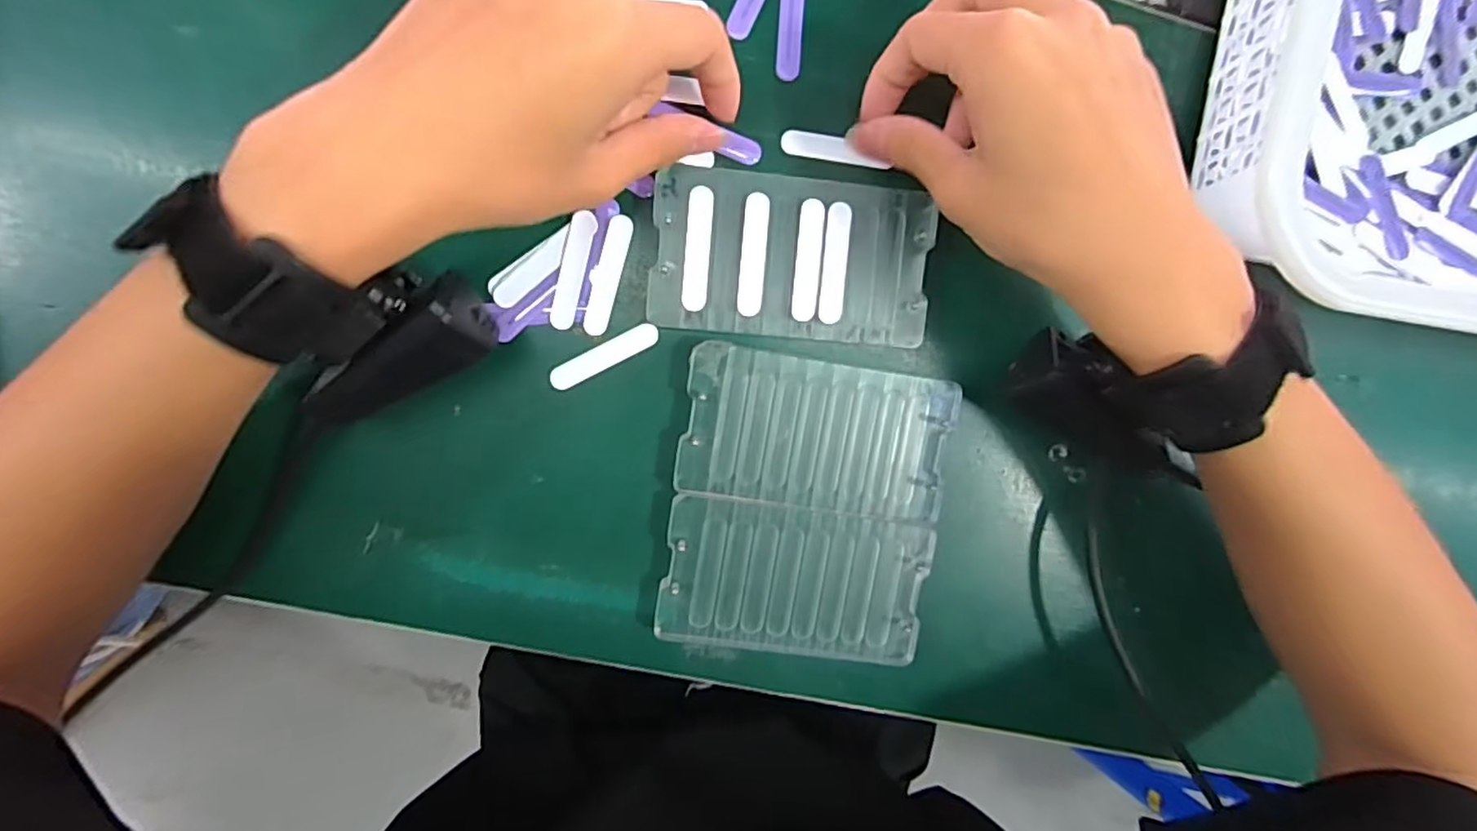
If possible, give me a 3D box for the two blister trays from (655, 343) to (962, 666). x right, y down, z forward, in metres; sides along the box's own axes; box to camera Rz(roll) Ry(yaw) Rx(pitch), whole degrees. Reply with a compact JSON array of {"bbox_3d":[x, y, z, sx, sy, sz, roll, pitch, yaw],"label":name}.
[{"bbox_3d":[0.032,0.043,0.301,0.122,0.012,0.134,9,95,-6],"label":"two blister trays"}]

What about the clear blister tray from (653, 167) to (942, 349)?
[{"bbox_3d":[0.024,-0.068,0.285,0.119,0.009,0.066,4,96,-6],"label":"clear blister tray"}]

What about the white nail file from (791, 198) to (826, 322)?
[{"bbox_3d":[0.031,-0.067,0.281,0.011,0.004,0.050,4,96,-6],"label":"white nail file"}]

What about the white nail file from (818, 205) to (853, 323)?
[{"bbox_3d":[0.042,-0.066,0.282,0.011,0.004,0.051,4,96,-6],"label":"white nail file"}]

